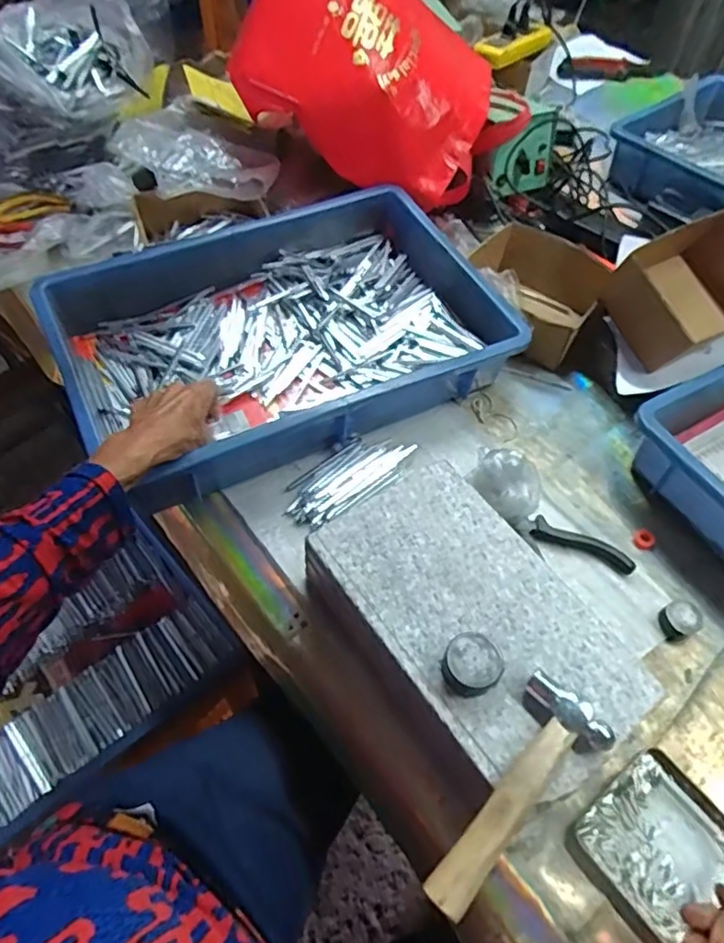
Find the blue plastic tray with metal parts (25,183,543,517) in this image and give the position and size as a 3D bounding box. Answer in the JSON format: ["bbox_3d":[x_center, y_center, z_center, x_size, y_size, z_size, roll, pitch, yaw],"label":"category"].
[{"bbox_3d":[-0.082,-0.150,0.682,0.443,0.086,0.301,-22,60,-17],"label":"blue plastic tray with metal parts"}]

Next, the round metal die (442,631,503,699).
[{"bbox_3d":[0.074,0.131,0.426,0.036,0.023,0.036,2,56,-2],"label":"round metal die"}]

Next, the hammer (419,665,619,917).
[{"bbox_3d":[0.095,0.198,0.380,0.056,0.022,0.146,34,61,18],"label":"hammer"}]

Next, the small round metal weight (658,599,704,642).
[{"bbox_3d":[0.270,0.124,0.528,0.032,0.017,0.029,-20,59,-16],"label":"small round metal weight"}]

